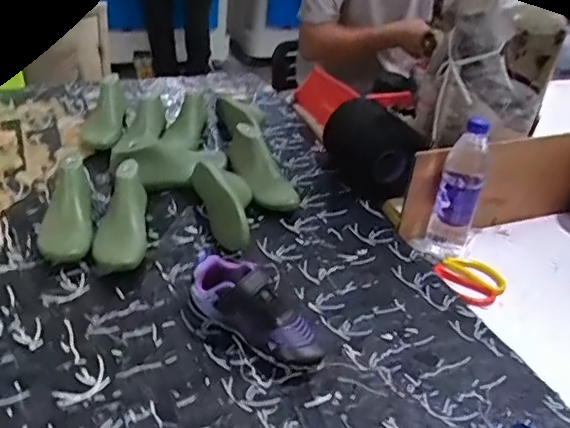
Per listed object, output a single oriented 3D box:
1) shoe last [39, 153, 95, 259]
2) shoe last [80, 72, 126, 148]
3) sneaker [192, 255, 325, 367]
[{"bbox_3d":[-0.318,-0.004,0.829,0.073,0.077,0.185,-6,37,-19],"label":"shoe last"},{"bbox_3d":[-0.344,-0.189,1.081,0.073,0.077,0.189,1,35,-11],"label":"shoe last"},{"bbox_3d":[-0.035,0.119,0.693,0.190,0.078,0.073,32,41,30],"label":"sneaker"}]

